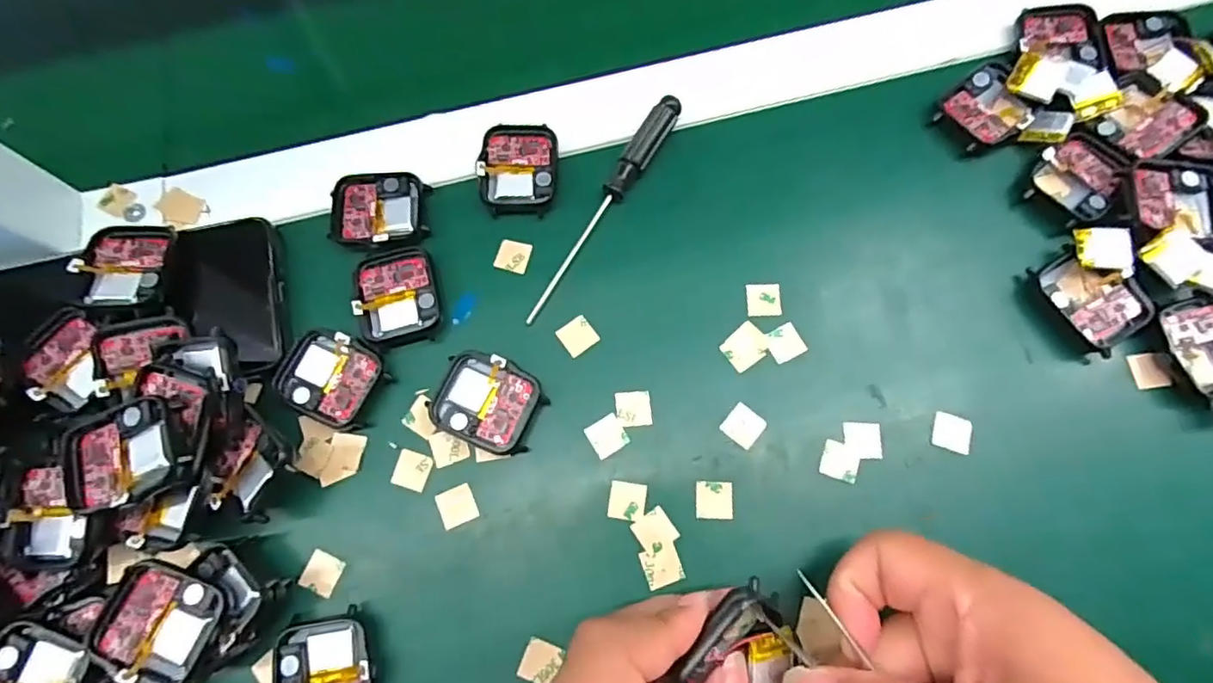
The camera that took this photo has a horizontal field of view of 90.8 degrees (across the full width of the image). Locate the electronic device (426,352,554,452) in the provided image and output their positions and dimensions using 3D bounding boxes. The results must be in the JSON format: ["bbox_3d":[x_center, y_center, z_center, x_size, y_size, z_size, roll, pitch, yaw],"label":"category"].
[{"bbox_3d":[-0.052,0.027,0.263,0.045,0.010,0.037,23,75,8],"label":"electronic device"}]

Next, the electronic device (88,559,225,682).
[{"bbox_3d":[-0.168,0.104,0.222,0.041,0.005,0.037,18,68,4],"label":"electronic device"}]

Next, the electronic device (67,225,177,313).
[{"bbox_3d":[-0.216,-0.033,0.267,0.036,0.008,0.042,-5,69,-8],"label":"electronic device"}]

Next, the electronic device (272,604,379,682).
[{"bbox_3d":[-0.109,0.132,0.234,0.037,0.010,0.046,-9,73,-1],"label":"electronic device"}]

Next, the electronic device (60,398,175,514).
[{"bbox_3d":[-0.183,0.043,0.226,0.041,0.009,0.038,-20,74,-4],"label":"electronic device"}]

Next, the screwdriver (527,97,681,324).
[{"bbox_3d":[0.000,-0.065,0.287,0.014,0.011,0.130,29,76,10],"label":"screwdriver"}]

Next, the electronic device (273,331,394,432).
[{"bbox_3d":[-0.124,0.017,0.267,0.046,0.006,0.037,24,76,9],"label":"electronic device"}]

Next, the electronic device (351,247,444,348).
[{"bbox_3d":[-0.096,-0.022,0.276,0.037,0.005,0.046,-11,73,-1],"label":"electronic device"}]

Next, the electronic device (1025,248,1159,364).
[{"bbox_3d":[0.216,-0.019,0.268,0.034,0.012,0.044,-32,75,-8],"label":"electronic device"}]

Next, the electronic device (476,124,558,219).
[{"bbox_3d":[-0.043,-0.085,0.295,0.037,0.009,0.044,2,73,2],"label":"electronic device"}]

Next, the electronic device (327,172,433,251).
[{"bbox_3d":[-0.110,-0.063,0.289,0.046,0.007,0.039,-3,73,1],"label":"electronic device"}]

